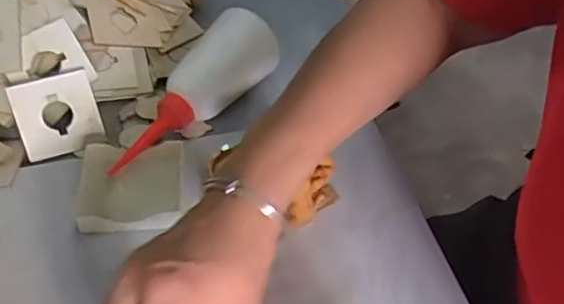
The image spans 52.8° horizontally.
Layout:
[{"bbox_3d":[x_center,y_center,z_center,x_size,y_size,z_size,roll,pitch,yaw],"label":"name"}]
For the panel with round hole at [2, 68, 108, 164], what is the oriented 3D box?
[{"bbox_3d":[-0.183,-0.030,0.463,0.063,0.062,0.010,-17,12,-17],"label":"panel with round hole"}]

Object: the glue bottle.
[{"bbox_3d":[-0.072,-0.046,0.470,0.049,0.047,0.178,34,69,24],"label":"glue bottle"}]

